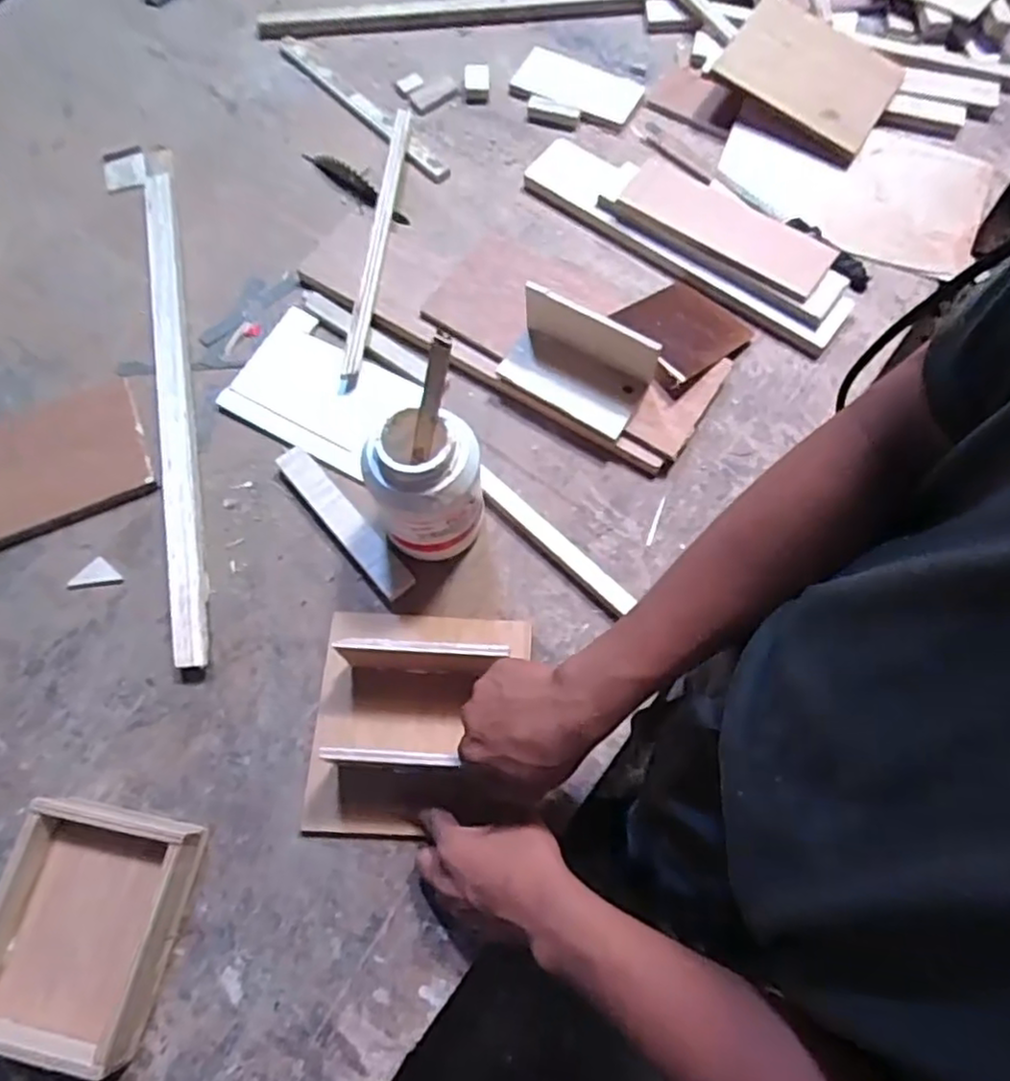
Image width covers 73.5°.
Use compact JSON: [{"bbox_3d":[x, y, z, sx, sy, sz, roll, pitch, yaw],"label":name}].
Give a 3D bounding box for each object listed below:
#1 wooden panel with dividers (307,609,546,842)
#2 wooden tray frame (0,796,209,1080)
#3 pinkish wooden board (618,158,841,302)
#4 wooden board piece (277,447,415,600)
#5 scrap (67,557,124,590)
[{"bbox_3d":[-0.075,0.147,0.563,0.178,0.077,0.190,3,68,2],"label":"wooden panel with dividers"},{"bbox_3d":[-0.322,0.291,0.515,0.133,0.048,0.159,11,69,6],"label":"wooden tray frame"},{"bbox_3d":[0.246,-0.352,0.748,0.237,0.010,0.099,34,65,14],"label":"pinkish wooden board"},{"bbox_3d":[-0.157,-0.021,0.651,0.030,0.018,0.187,-40,73,-13],"label":"wooden board piece"},{"bbox_3d":[-0.386,0.031,0.638,0.050,0.004,0.028,-6,68,-1],"label":"scrap"}]

